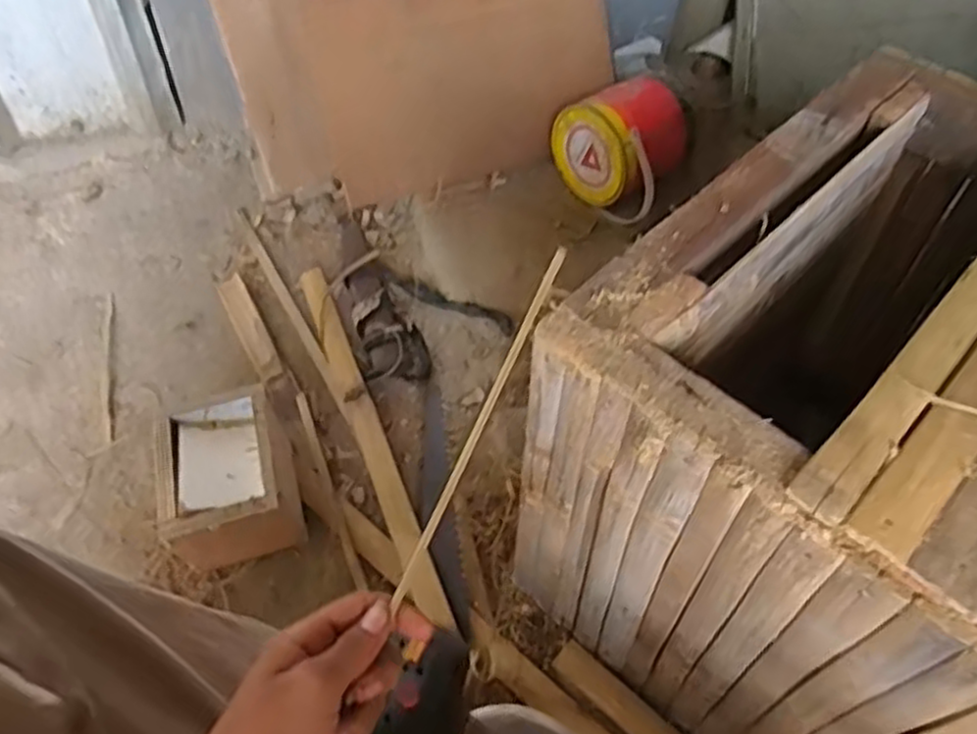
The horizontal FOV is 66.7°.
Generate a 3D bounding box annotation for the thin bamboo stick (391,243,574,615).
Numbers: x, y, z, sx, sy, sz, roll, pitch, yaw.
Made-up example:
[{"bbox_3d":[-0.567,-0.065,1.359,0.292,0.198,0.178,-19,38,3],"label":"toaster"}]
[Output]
[{"bbox_3d":[-0.002,0.029,0.440,0.007,0.011,0.236,22,73,12],"label":"thin bamboo stick"}]

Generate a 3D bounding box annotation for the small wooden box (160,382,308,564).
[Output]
[{"bbox_3d":[-0.285,0.127,0.821,0.135,0.107,0.172,-11,55,-12],"label":"small wooden box"}]

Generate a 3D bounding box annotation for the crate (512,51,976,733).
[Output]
[{"bbox_3d":[0.454,0.156,0.546,0.748,0.404,0.464,39,60,22],"label":"crate"}]

